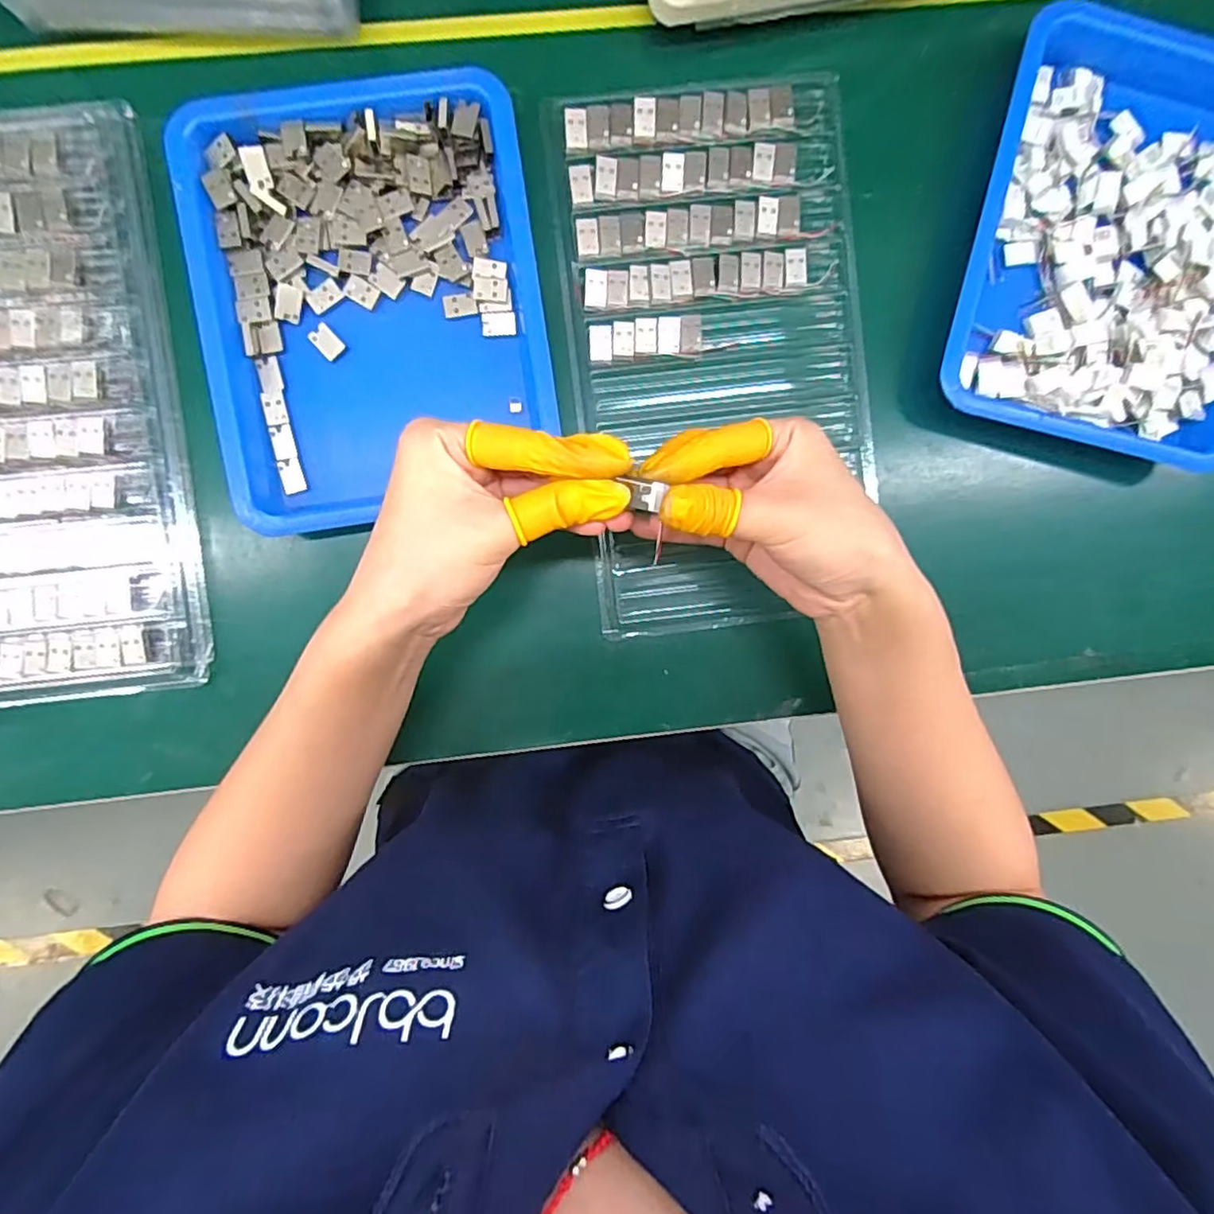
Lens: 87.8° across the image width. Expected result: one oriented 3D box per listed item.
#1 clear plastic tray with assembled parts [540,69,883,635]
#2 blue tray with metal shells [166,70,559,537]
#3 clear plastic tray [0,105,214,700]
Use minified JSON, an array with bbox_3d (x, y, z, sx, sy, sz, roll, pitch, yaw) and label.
[{"bbox_3d":[0.064,-0.135,0.352,0.170,0.017,0.287,-7,98,-3],"label":"clear plastic tray with assembled parts"},{"bbox_3d":[-0.121,-0.156,0.329,0.172,0.023,0.211,-8,98,-3],"label":"blue tray with metal shells"},{"bbox_3d":[-0.311,-0.098,0.329,0.162,0.022,0.288,-4,98,-4],"label":"clear plastic tray"}]

